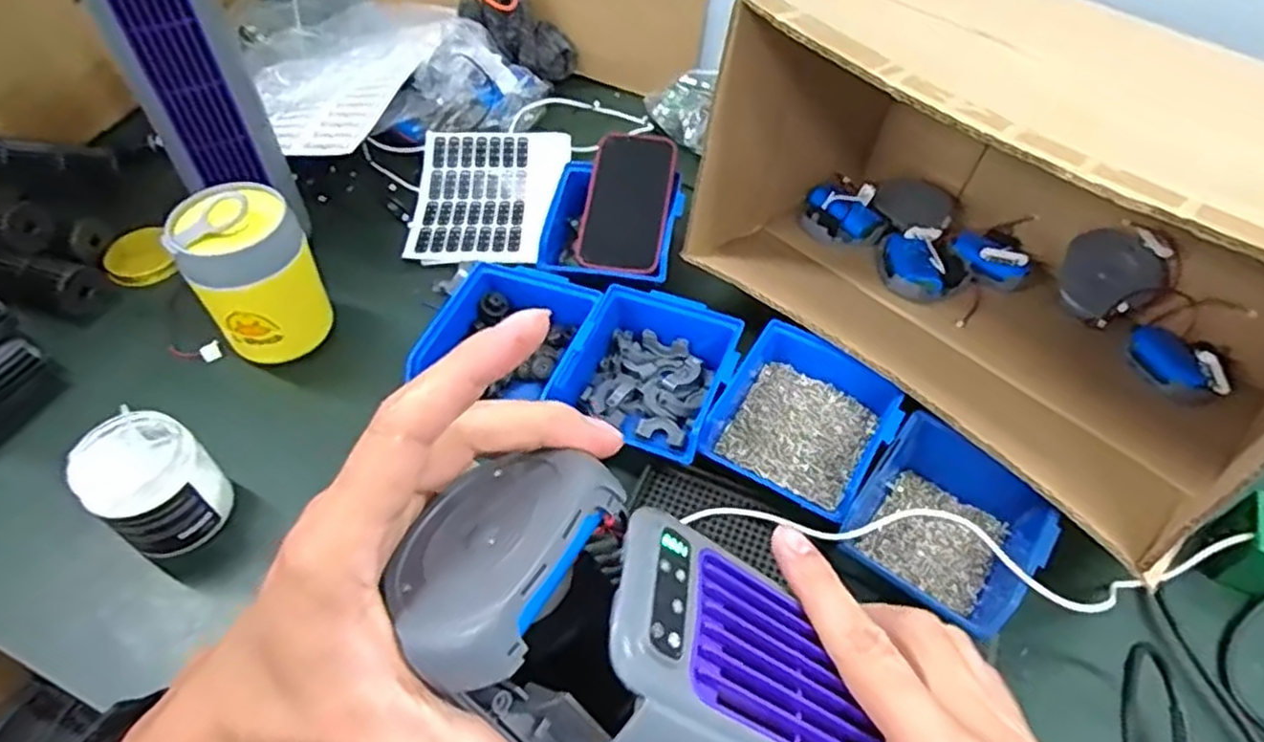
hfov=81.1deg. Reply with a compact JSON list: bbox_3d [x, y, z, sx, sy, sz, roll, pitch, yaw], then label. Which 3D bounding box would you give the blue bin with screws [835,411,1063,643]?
[{"bbox_3d":[0.218,0.103,0.512,0.114,0.057,0.133,32,58,23],"label":"blue bin with screws"}]

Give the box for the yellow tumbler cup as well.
[{"bbox_3d":[-0.306,-0.074,0.608,0.090,0.132,0.080,-33,58,-24],"label":"yellow tumbler cup"}]

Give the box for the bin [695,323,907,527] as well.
[{"bbox_3d":[0.130,0.037,0.559,0.121,0.051,0.131,29,56,21],"label":"bin"}]

